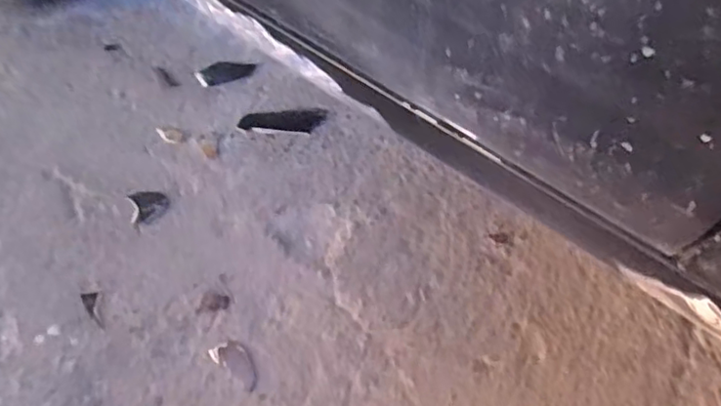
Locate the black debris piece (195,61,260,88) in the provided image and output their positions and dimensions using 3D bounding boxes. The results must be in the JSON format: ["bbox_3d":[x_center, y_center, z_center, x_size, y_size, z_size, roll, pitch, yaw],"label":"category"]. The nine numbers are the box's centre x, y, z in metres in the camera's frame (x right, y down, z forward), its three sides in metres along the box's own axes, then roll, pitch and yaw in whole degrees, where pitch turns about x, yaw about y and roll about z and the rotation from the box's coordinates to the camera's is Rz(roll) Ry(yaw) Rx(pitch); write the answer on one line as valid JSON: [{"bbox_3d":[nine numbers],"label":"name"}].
[{"bbox_3d":[-0.188,-0.187,0.900,0.081,0.007,0.047,-13,50,-15],"label":"black debris piece"}]

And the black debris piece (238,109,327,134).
[{"bbox_3d":[-0.102,-0.107,0.841,0.109,0.007,0.045,1,47,-2],"label":"black debris piece"}]

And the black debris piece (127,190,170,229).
[{"bbox_3d":[-0.241,0.003,0.738,0.041,0.004,0.053,-15,50,-16],"label":"black debris piece"}]

